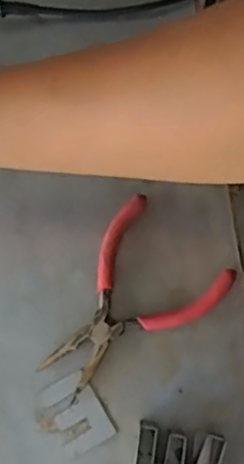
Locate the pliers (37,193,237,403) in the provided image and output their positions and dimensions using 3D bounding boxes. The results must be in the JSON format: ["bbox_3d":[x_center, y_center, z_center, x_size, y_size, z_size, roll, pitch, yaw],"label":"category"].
[{"bbox_3d":[0.001,0.054,0.469,0.096,0.015,0.141,42,83,8],"label":"pliers"}]

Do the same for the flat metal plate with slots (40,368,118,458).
[{"bbox_3d":[-0.032,0.131,0.464,0.036,0.004,0.053,-31,84,-1],"label":"flat metal plate with slots"}]

